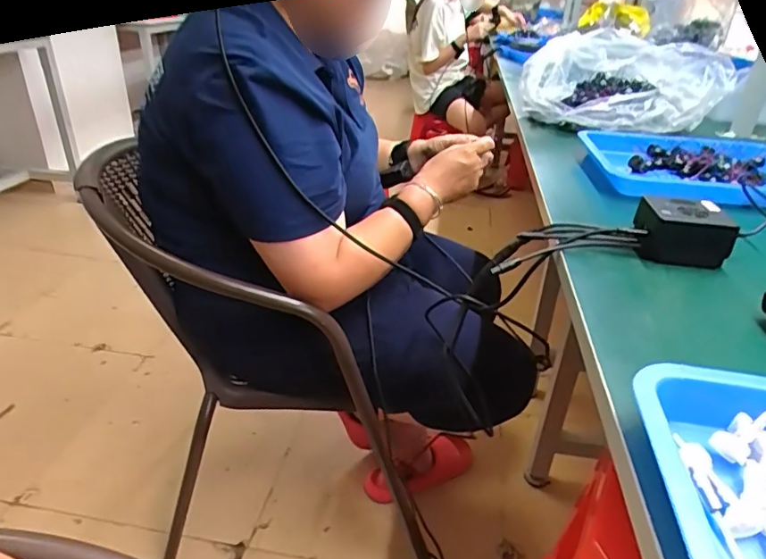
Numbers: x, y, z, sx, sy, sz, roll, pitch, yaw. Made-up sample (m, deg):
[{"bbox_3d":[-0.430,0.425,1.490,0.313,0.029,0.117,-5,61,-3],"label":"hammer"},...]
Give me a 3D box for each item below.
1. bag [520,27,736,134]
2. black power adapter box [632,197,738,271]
[{"bbox_3d":[0.475,-0.399,1.065,0.369,0.156,0.226,11,31,14],"label":"bag"},{"bbox_3d":[0.315,-0.052,0.559,0.087,0.051,0.062,8,30,9],"label":"black power adapter box"}]

